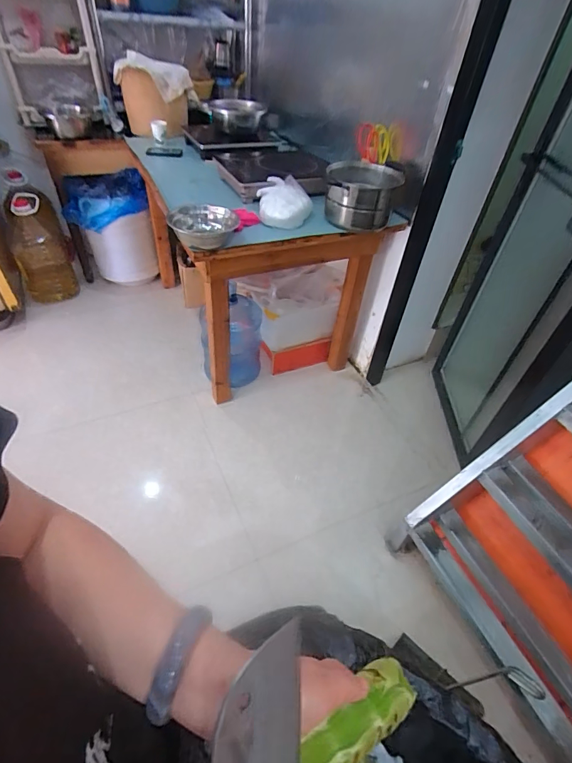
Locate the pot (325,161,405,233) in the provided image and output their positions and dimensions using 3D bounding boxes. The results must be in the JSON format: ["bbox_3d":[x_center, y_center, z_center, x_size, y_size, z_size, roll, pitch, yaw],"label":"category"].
[{"bbox_3d":[0.256,-0.649,1.358,0.248,0.142,0.241,3,45,-3],"label":"pot"}]

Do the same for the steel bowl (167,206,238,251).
[{"bbox_3d":[-0.248,-0.458,1.177,0.197,0.083,0.196,3,45,-3],"label":"steel bowl"}]

